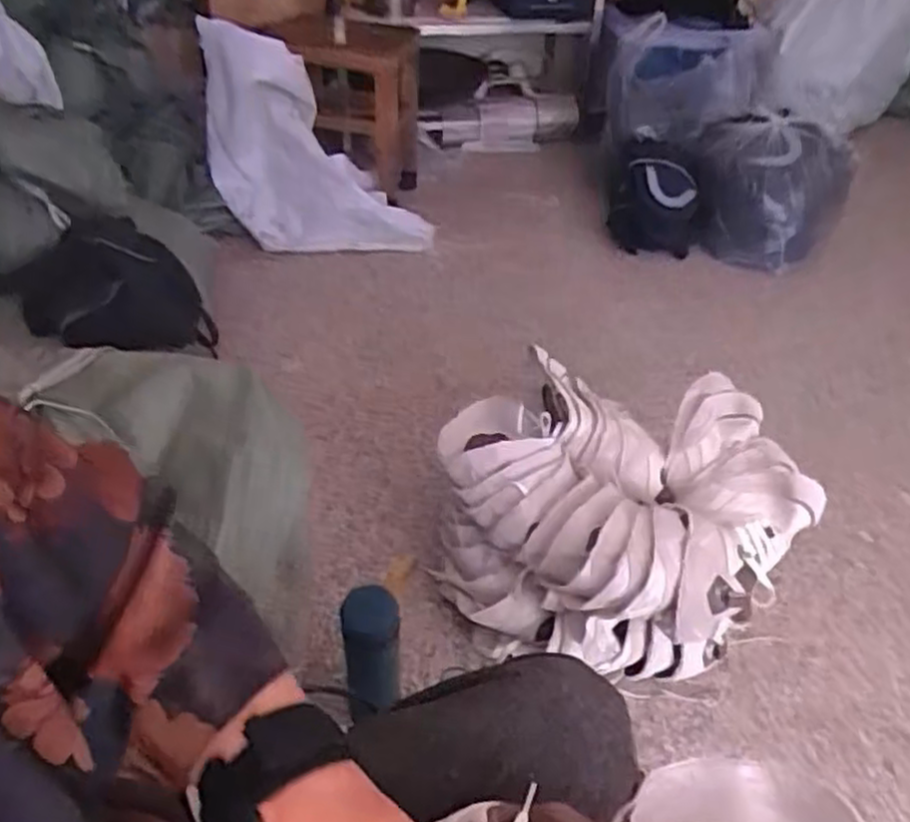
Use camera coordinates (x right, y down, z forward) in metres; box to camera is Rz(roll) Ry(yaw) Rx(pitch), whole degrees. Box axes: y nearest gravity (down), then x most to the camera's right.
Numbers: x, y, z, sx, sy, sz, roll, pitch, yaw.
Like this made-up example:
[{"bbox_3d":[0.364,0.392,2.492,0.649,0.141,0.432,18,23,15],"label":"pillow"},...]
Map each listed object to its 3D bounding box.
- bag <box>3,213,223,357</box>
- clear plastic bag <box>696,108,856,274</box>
[{"bbox_3d":[-0.553,-0.193,1.210,0.261,0.155,0.173,-16,45,-17],"label":"bag"},{"bbox_3d":[0.633,-0.433,1.512,0.303,0.276,0.195,16,43,14],"label":"clear plastic bag"}]

